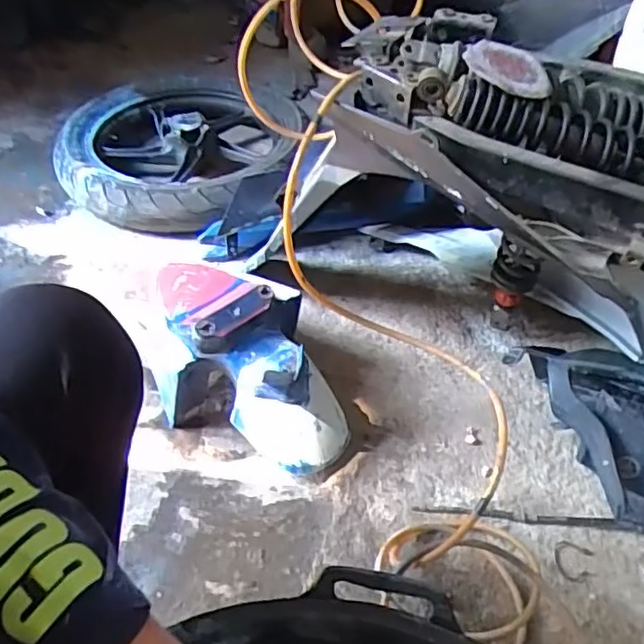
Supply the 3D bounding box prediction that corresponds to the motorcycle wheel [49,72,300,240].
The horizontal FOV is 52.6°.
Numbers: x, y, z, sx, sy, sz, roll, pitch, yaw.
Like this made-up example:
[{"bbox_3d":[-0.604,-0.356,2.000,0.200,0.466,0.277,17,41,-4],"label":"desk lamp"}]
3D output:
[{"bbox_3d":[-0.254,-0.338,1.235,0.442,0.106,0.447,1,46,-1],"label":"motorcycle wheel"}]

